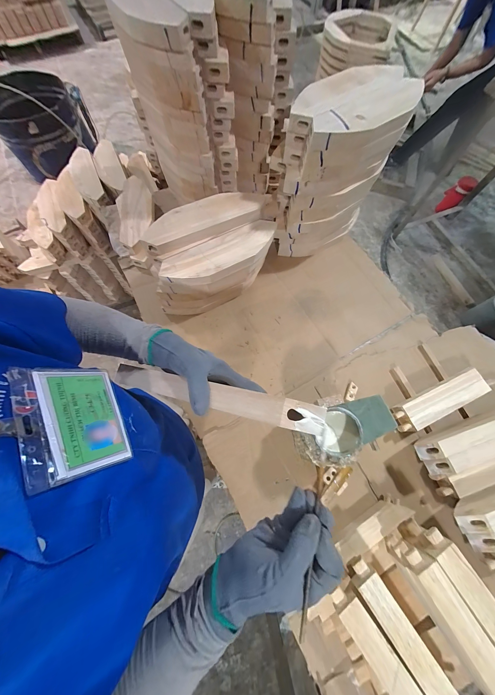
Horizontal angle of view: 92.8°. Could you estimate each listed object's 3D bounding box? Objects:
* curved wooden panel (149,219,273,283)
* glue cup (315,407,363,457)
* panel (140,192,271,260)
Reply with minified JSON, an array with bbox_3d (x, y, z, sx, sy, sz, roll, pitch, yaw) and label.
[{"bbox_3d":[-0.071,-0.236,0.601,0.324,0.035,0.118,-21,72,-7],"label":"curved wooden panel"},{"bbox_3d":[0.171,0.155,0.428,0.078,0.043,0.082,28,73,9],"label":"glue cup"},{"bbox_3d":[-0.107,-0.325,0.594,0.322,0.032,0.100,-27,73,-9],"label":"panel"}]

